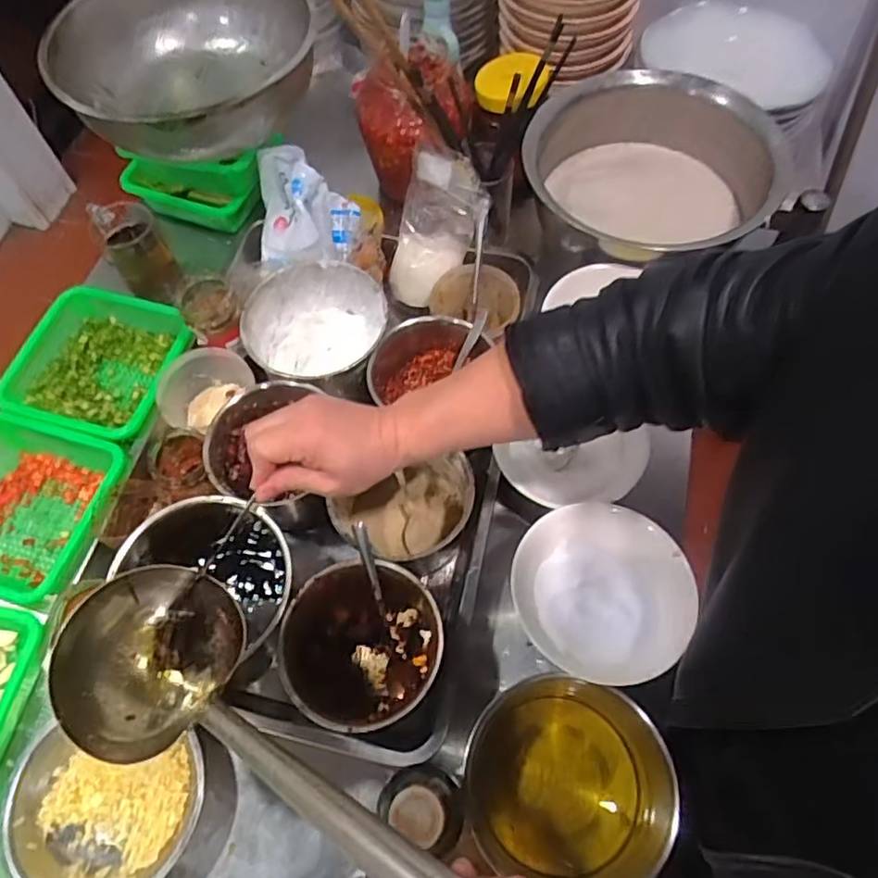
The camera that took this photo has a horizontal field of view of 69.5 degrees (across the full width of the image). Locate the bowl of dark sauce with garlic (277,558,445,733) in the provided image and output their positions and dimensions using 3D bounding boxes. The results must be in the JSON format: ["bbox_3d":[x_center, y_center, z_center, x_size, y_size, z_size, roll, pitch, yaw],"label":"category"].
[{"bbox_3d":[-0.062,0.195,0.581,0.131,0.121,0.132,-1,63,2],"label":"bowl of dark sauce with garlic"}]

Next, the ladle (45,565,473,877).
[{"bbox_3d":[-0.053,0.183,0.316,0.494,0.088,0.120,10,59,41],"label":"ladle"}]

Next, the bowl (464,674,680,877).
[{"bbox_3d":[0.107,0.278,0.501,0.167,0.097,0.148,26,67,14],"label":"bowl"}]

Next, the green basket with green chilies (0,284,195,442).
[{"bbox_3d":[-0.384,-0.080,0.735,0.188,0.062,0.176,12,64,8],"label":"green basket with green chilies"}]

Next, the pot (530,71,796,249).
[{"bbox_3d":[0.245,-0.293,0.758,0.268,0.136,0.258,-1,63,2],"label":"pot"}]

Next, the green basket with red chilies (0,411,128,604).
[{"bbox_3d":[-0.421,0.074,0.656,0.200,0.066,0.175,16,64,10],"label":"green basket with red chilies"}]

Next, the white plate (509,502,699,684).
[{"bbox_3d":[0.138,0.128,0.540,0.149,0.023,0.143,-1,63,2],"label":"white plate"}]

